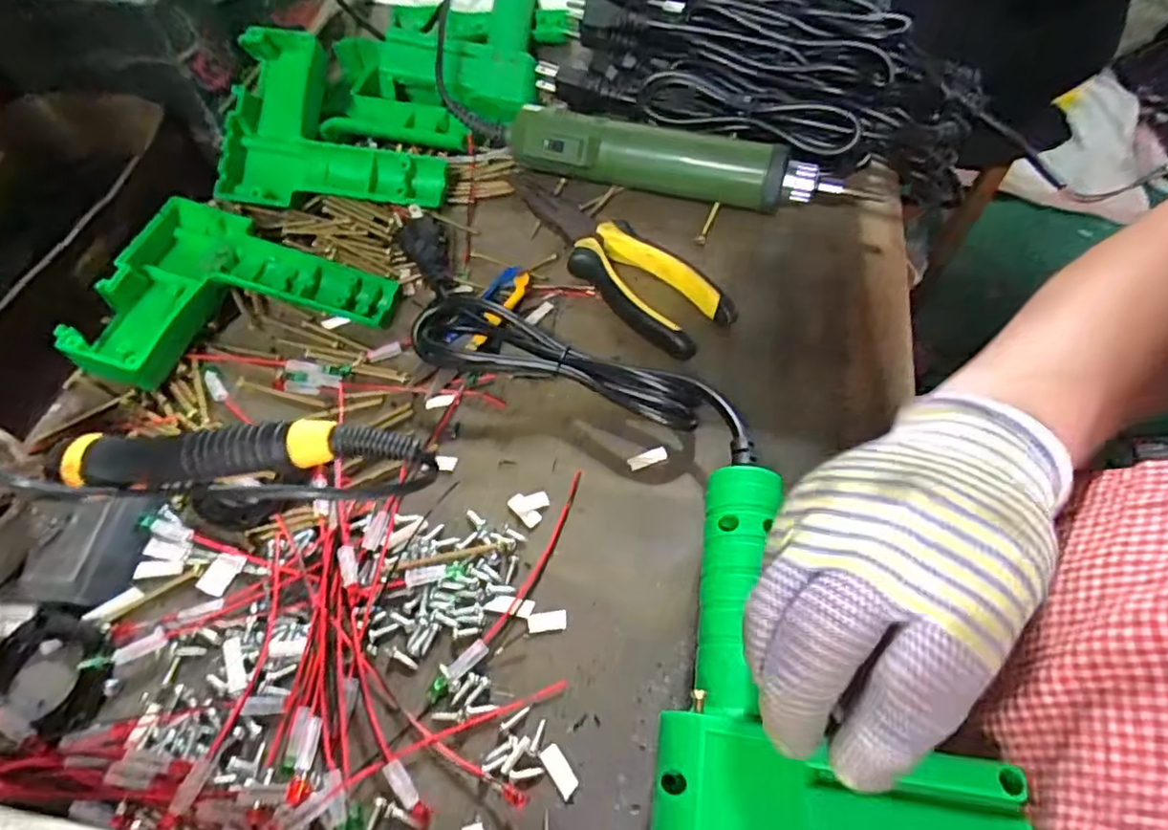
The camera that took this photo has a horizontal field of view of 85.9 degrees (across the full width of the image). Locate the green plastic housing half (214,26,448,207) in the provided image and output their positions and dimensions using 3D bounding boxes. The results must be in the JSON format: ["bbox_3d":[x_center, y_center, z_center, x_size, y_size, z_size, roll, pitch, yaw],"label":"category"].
[{"bbox_3d":[-0.167,-0.198,0.428,0.149,0.029,0.112,2,90,3],"label":"green plastic housing half"}]

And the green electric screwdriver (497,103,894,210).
[{"bbox_3d":[0.070,-0.166,0.417,0.243,0.041,0.036,11,59,7],"label":"green electric screwdriver"}]

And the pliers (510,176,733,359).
[{"bbox_3d":[0.010,-0.108,0.398,0.053,0.021,0.187,-34,64,-19],"label":"pliers"}]

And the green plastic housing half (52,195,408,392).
[{"bbox_3d":[-0.203,-0.059,0.361,0.157,0.033,0.120,17,60,10],"label":"green plastic housing half"}]

